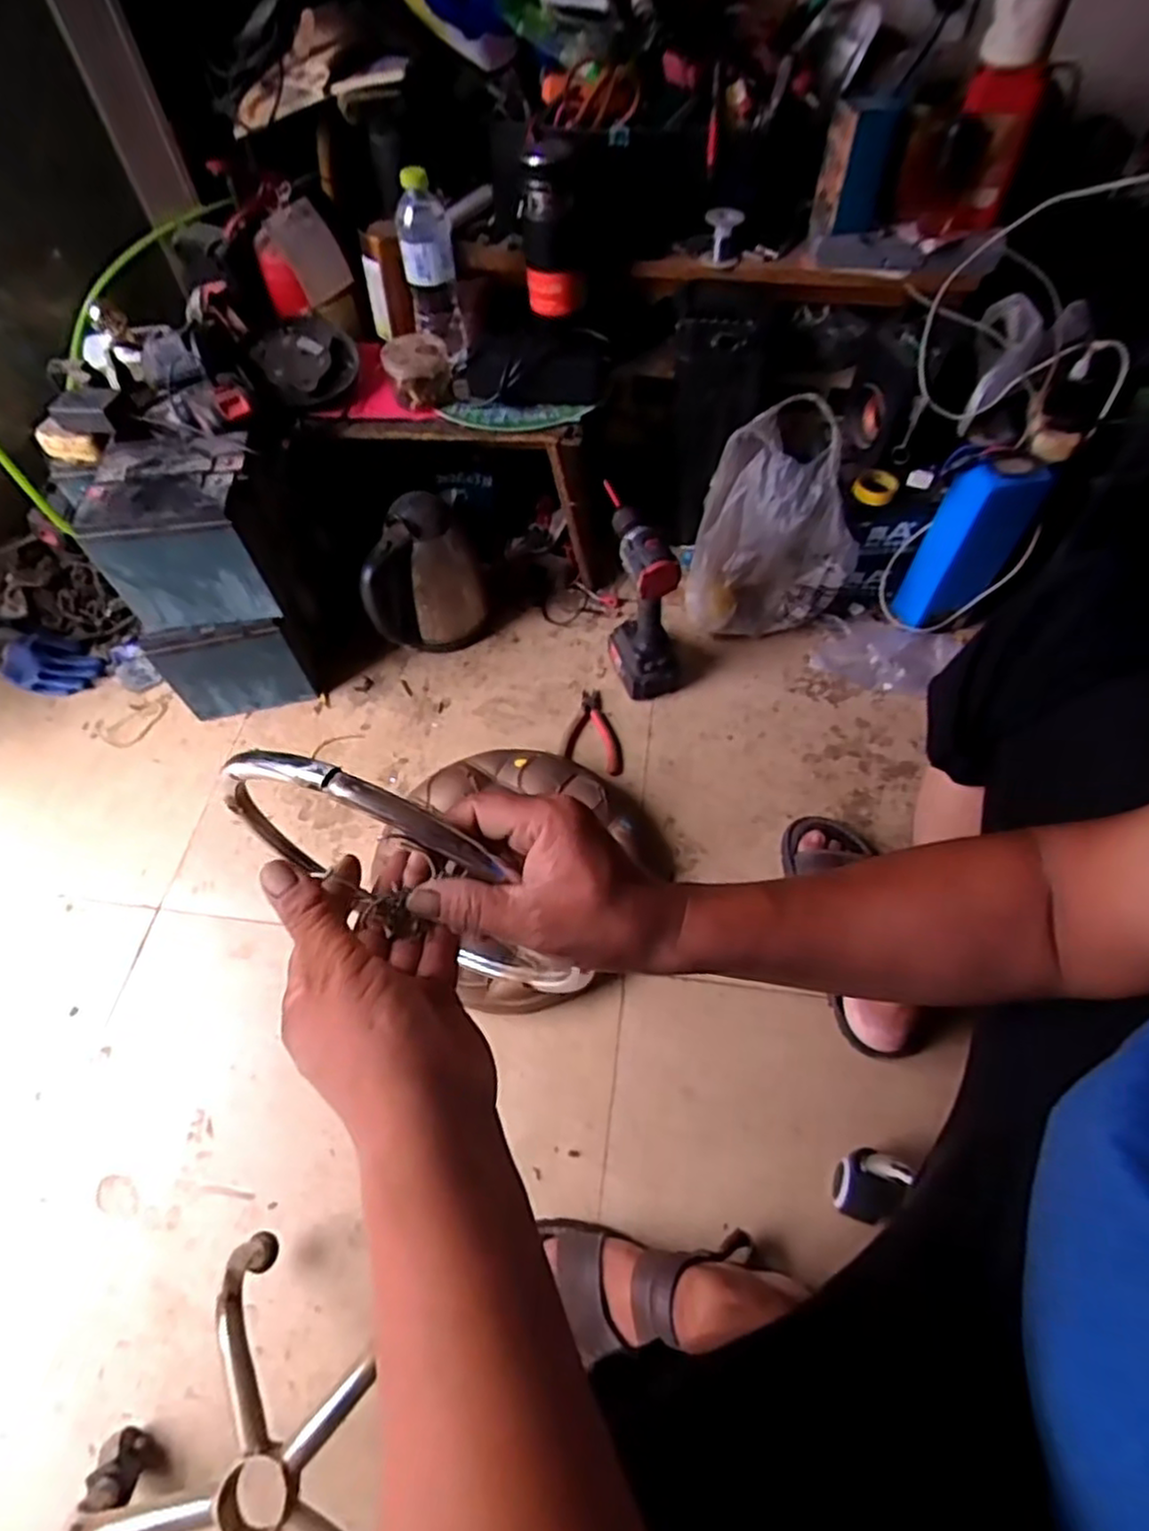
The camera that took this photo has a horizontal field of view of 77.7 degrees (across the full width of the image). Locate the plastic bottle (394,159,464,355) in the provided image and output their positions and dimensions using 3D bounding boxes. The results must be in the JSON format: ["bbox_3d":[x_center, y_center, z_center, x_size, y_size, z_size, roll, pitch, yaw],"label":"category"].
[{"bbox_3d":[-0.185,-0.639,0.914,0.065,0.186,0.058,-9,59,-4],"label":"plastic bottle"}]

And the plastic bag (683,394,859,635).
[{"bbox_3d":[0.294,-0.332,1.007,0.225,0.328,0.075,11,38,-5],"label":"plastic bag"}]

